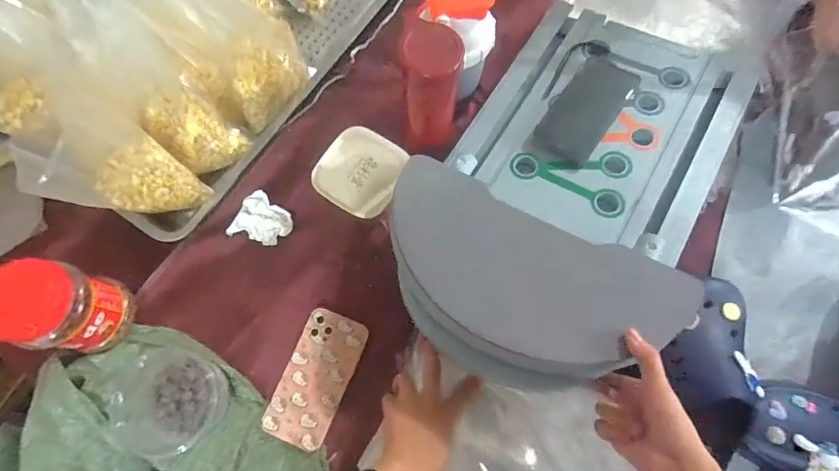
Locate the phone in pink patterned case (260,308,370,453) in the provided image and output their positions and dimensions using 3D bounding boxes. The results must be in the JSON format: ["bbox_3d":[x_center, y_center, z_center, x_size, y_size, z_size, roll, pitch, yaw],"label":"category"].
[{"bbox_3d":[-0.131,0.182,0.570,0.082,0.013,0.163,20,74,5],"label":"phone in pink patterned case"}]

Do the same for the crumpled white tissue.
[{"bbox_3d":[-0.220,-0.016,0.618,0.070,0.030,0.071,37,76,10],"label":"crumpled white tissue"}]

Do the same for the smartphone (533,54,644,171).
[{"bbox_3d":[0.215,-0.162,0.576,0.077,0.015,0.158,35,76,9],"label":"smartphone"}]

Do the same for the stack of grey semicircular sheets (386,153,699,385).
[{"bbox_3d":[0.098,0.062,0.484,0.312,0.026,0.188,27,98,14],"label":"stack of grey semicircular sheets"}]

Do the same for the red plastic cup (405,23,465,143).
[{"bbox_3d":[0.016,-0.169,0.519,0.058,0.145,0.057,0,73,0],"label":"red plastic cup"}]

